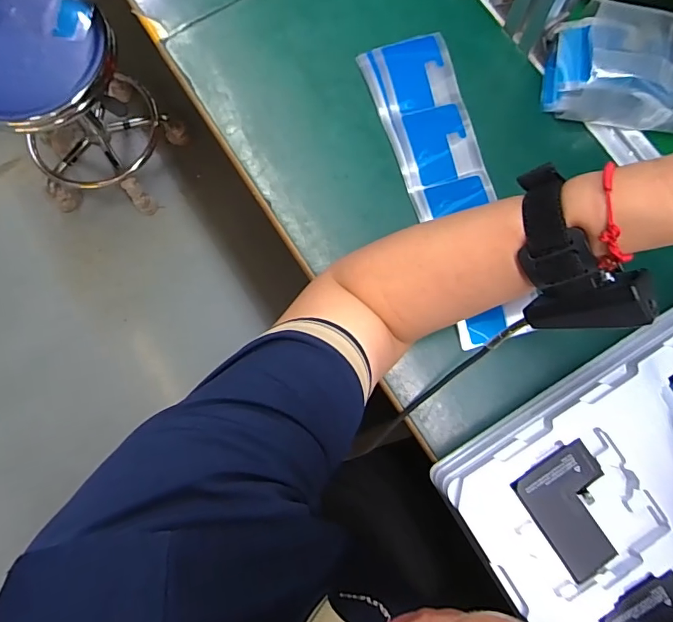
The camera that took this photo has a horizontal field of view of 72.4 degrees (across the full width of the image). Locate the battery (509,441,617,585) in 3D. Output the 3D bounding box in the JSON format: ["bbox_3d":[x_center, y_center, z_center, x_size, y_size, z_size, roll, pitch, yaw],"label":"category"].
[{"bbox_3d":[0.167,0.136,0.318,0.057,0.004,0.075,-32,81,-6],"label":"battery"}]

